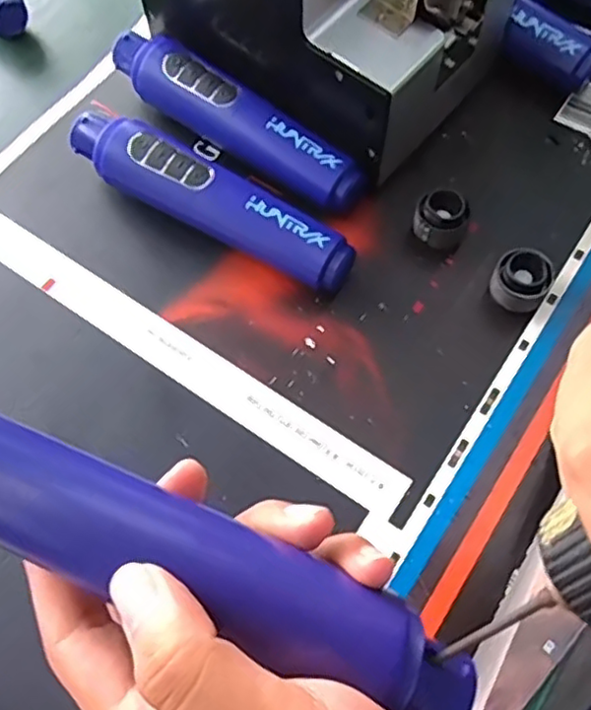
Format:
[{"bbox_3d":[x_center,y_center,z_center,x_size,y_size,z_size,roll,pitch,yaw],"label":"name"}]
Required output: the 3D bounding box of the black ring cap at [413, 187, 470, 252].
[{"bbox_3d":[0.081,-0.076,0.366,0.028,0.025,0.028,0,65,1],"label":"black ring cap"}]

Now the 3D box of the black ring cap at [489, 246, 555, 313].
[{"bbox_3d":[0.118,-0.038,0.347,0.028,0.027,0.026,0,65,1],"label":"black ring cap"}]

